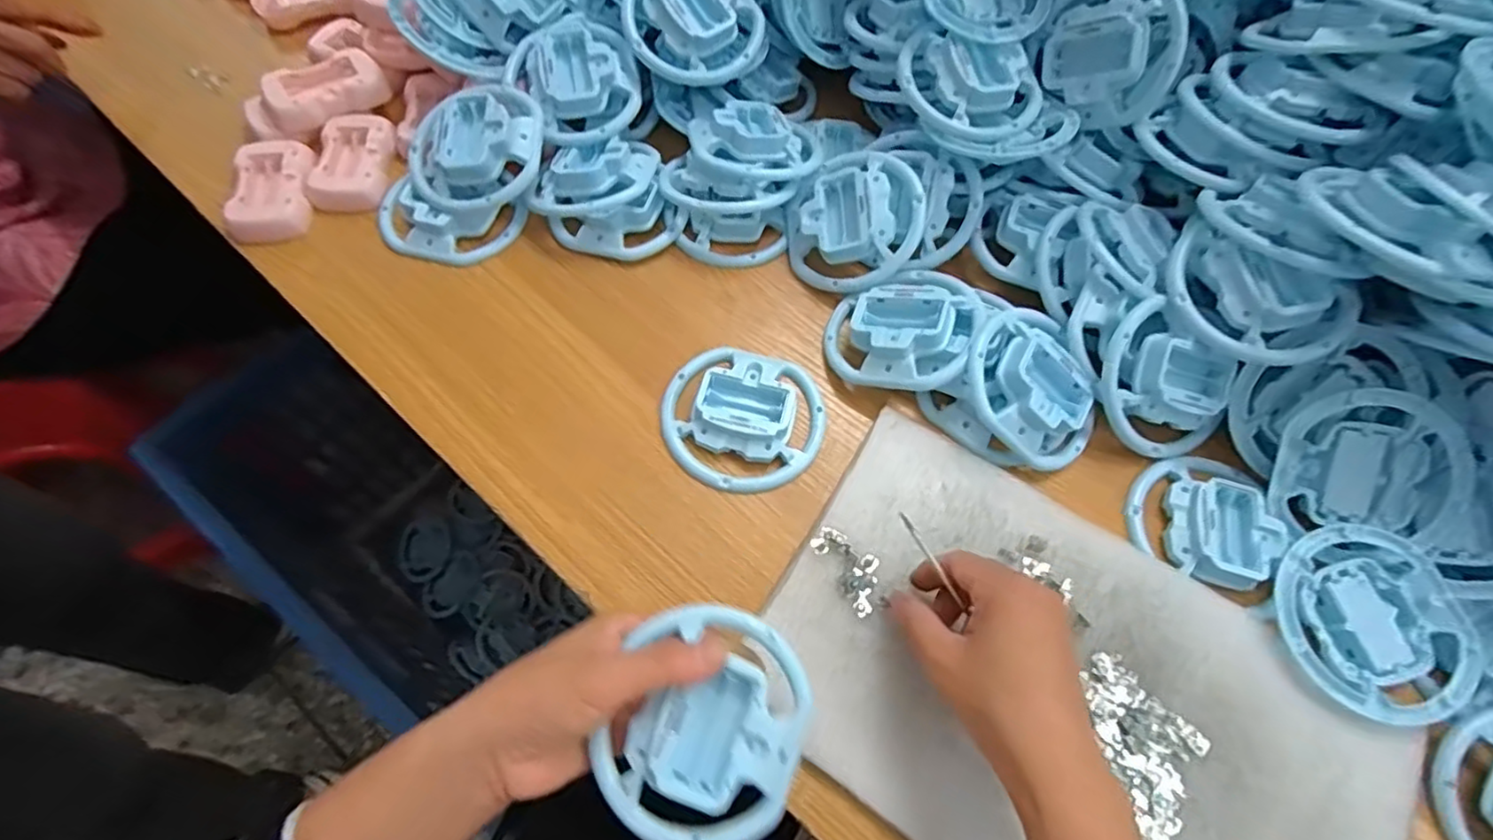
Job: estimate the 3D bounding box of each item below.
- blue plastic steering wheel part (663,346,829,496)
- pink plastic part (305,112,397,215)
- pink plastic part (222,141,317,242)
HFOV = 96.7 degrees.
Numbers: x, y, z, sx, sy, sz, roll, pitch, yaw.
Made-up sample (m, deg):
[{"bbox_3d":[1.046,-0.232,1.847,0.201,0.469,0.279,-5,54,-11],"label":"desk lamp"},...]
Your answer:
[{"bbox_3d":[-0.002,-0.003,0.421,0.102,0.015,0.094,1,64,-3],"label":"blue plastic steering wheel part"},{"bbox_3d":[-0.297,-0.197,0.502,0.053,0.016,0.088,-6,64,-6],"label":"pink plastic part"},{"bbox_3d":[-0.349,-0.169,0.488,0.053,0.017,0.086,-10,65,-8],"label":"pink plastic part"}]

